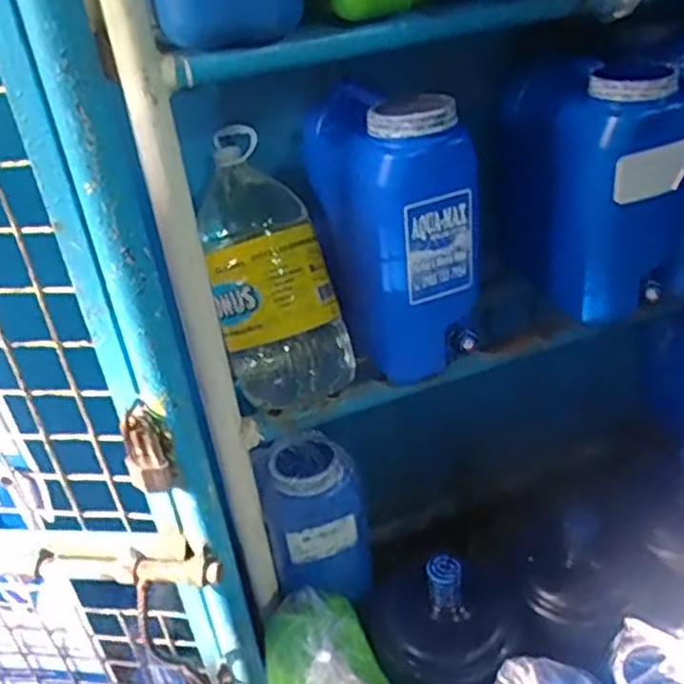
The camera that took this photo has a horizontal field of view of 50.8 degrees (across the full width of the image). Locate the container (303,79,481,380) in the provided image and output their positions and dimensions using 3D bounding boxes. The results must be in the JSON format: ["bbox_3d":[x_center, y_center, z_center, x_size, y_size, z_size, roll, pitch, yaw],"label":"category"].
[{"bbox_3d":[0.079,-0.187,1.158,0.189,0.404,0.305,-15,34,-12],"label":"container"}]

